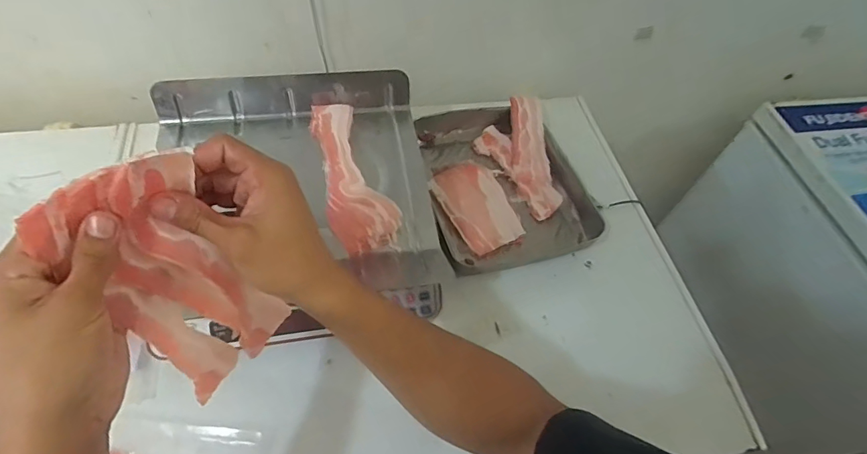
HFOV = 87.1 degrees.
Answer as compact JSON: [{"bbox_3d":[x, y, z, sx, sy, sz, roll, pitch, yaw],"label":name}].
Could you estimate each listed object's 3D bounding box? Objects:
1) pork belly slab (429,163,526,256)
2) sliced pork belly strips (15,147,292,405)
[{"bbox_3d":[0.069,-0.038,0.722,0.104,0.011,0.165,-18,59,-17],"label":"pork belly slab"},{"bbox_3d":[-0.184,0.048,0.347,0.041,0.216,0.097,30,57,34],"label":"sliced pork belly strips"}]

